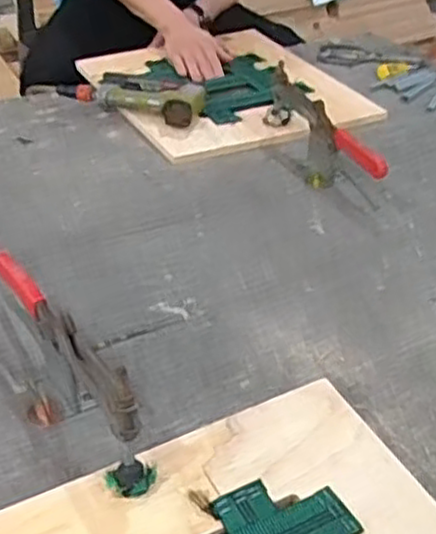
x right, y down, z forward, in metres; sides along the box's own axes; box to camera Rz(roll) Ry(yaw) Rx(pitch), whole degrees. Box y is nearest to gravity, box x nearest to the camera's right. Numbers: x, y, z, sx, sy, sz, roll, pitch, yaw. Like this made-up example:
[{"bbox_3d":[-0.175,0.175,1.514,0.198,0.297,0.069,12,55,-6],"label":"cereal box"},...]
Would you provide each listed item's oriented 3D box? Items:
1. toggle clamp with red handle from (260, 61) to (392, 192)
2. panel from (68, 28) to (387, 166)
[{"bbox_3d":[0.141,-0.196,1.090,0.043,0.101,0.307,-12,38,-19],"label":"toggle clamp with red handle"},{"bbox_3d":[0.016,-0.322,1.313,0.412,0.039,0.409,-17,40,-25],"label":"panel"}]

